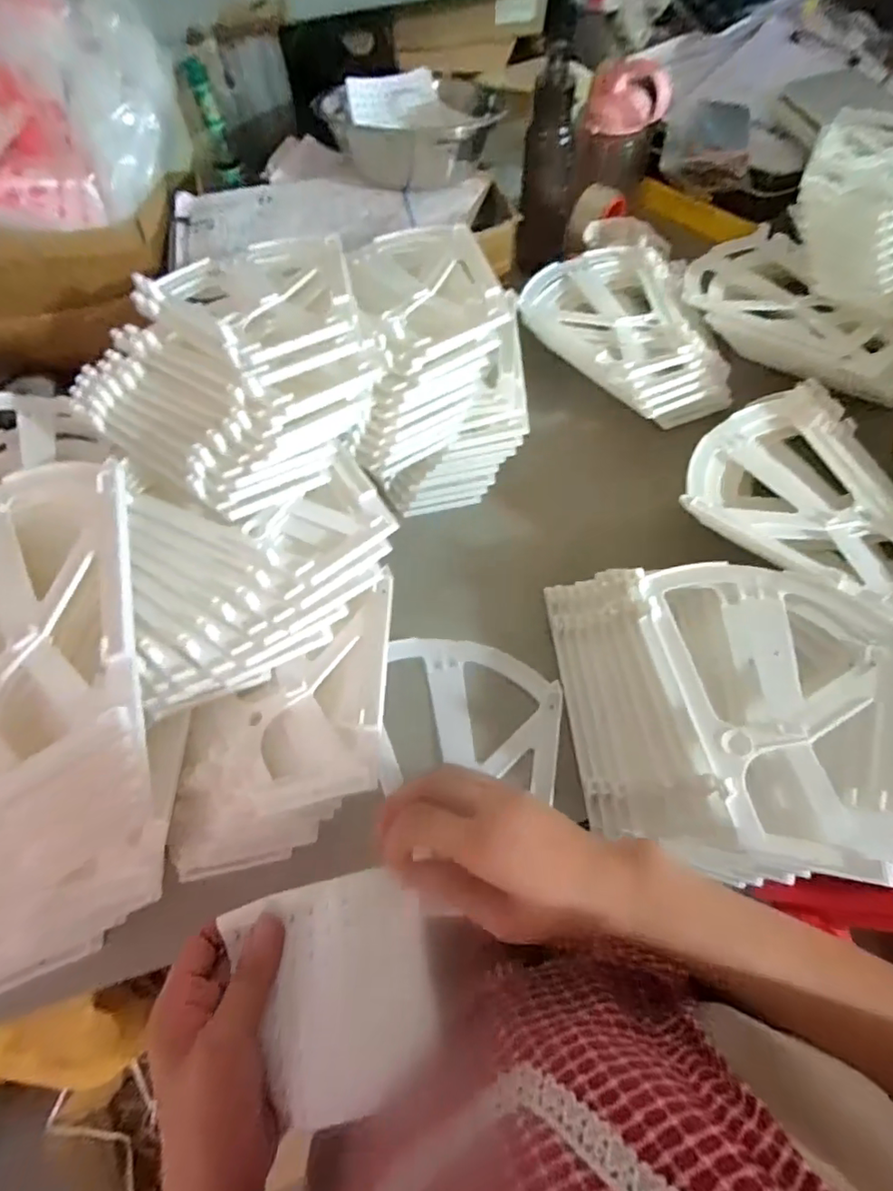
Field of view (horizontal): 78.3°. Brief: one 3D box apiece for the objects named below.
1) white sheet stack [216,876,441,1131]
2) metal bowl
[{"bbox_3d":[-0.066,0.230,0.320,0.114,0.017,0.112,-14,63,-4],"label":"white sheet stack"},{"bbox_3d":[-0.041,-0.641,0.740,0.200,0.073,0.200,-1,63,3],"label":"metal bowl"}]

